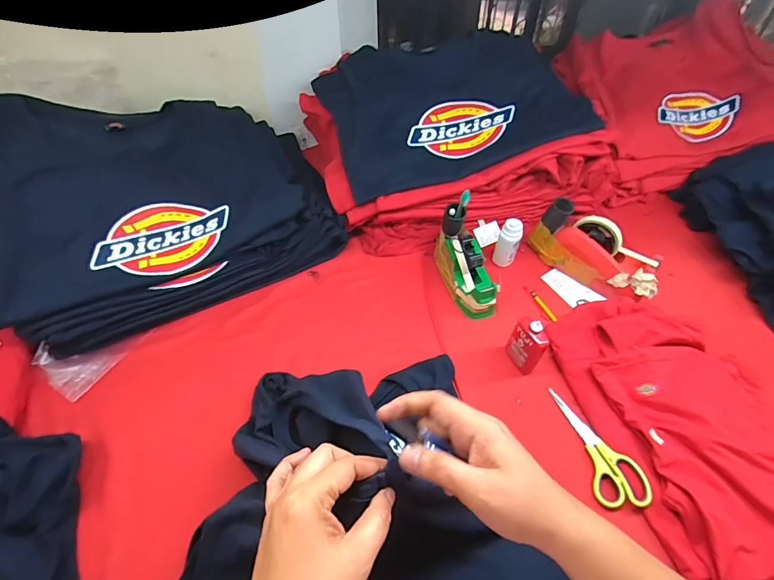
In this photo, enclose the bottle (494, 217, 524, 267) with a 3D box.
[{"bbox_3d":[0.233,-0.086,0.789,0.040,0.102,0.033,17,52,14],"label":"bottle"}]

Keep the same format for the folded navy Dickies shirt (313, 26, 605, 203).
[{"bbox_3d":[0.119,-0.391,0.850,0.487,0.057,0.376,-18,71,-11],"label":"folded navy Dickies shirt"}]

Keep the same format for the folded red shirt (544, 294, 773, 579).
[{"bbox_3d":[0.451,0.182,0.617,0.266,0.054,0.417,-15,57,-9],"label":"folded red shirt"}]

